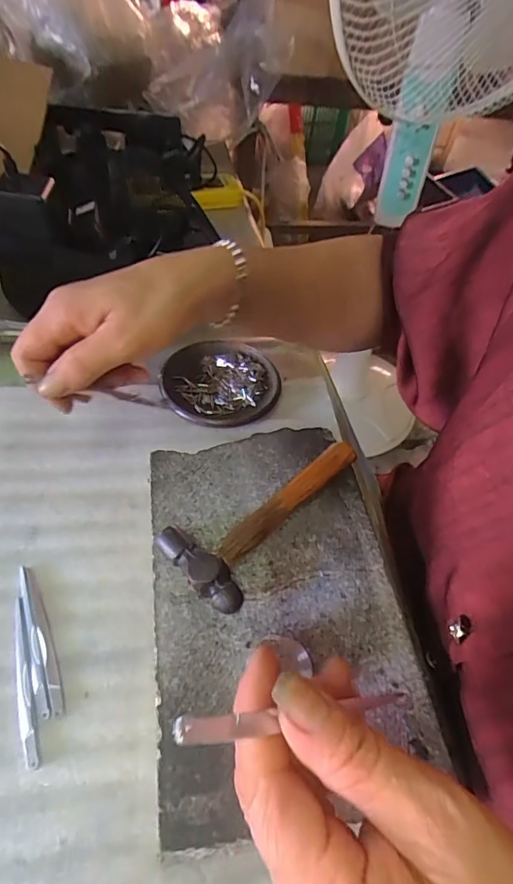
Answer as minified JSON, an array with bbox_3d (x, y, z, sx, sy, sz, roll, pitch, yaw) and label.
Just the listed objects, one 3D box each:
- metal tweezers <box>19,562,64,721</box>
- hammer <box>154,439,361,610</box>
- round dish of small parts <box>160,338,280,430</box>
[{"bbox_3d":[-0.143,0.128,0.312,0.016,0.006,0.101,-16,54,-17],"label":"metal tweezers"},{"bbox_3d":[0.014,0.046,0.317,0.152,0.023,0.061,-34,61,-27],"label":"hammer"},{"bbox_3d":[-0.035,-0.059,0.463,0.111,0.016,0.114,2,51,-3],"label":"round dish of small parts"}]

